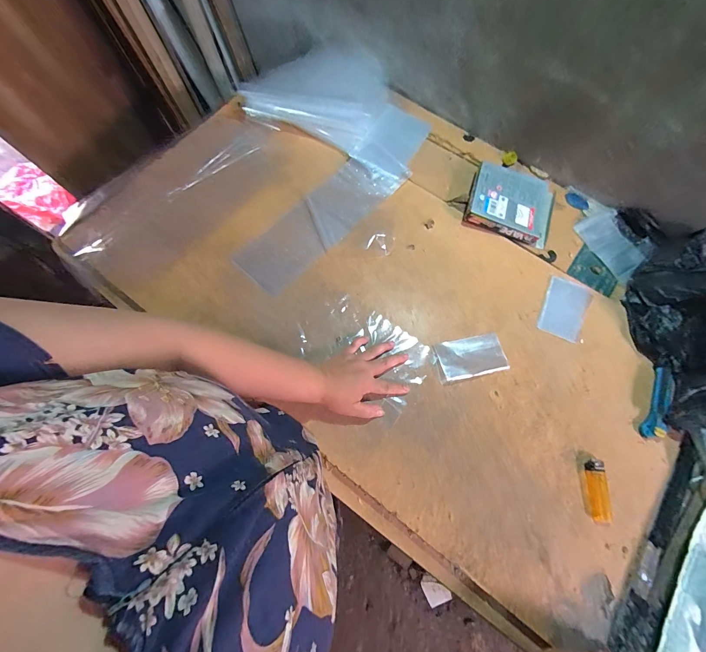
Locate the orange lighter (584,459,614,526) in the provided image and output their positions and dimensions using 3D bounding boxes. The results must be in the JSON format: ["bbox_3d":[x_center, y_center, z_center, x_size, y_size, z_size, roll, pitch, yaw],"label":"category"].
[{"bbox_3d":[0.344,0.233,0.459,0.028,0.011,0.082,4,69,-1],"label":"orange lighter"}]

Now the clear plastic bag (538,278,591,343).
[{"bbox_3d":[0.365,-0.032,0.566,0.069,0.005,0.115,27,70,7],"label":"clear plastic bag"}]

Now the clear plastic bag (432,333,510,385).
[{"bbox_3d":[0.187,0.049,0.526,0.107,0.014,0.064,-11,70,-7],"label":"clear plastic bag"}]

